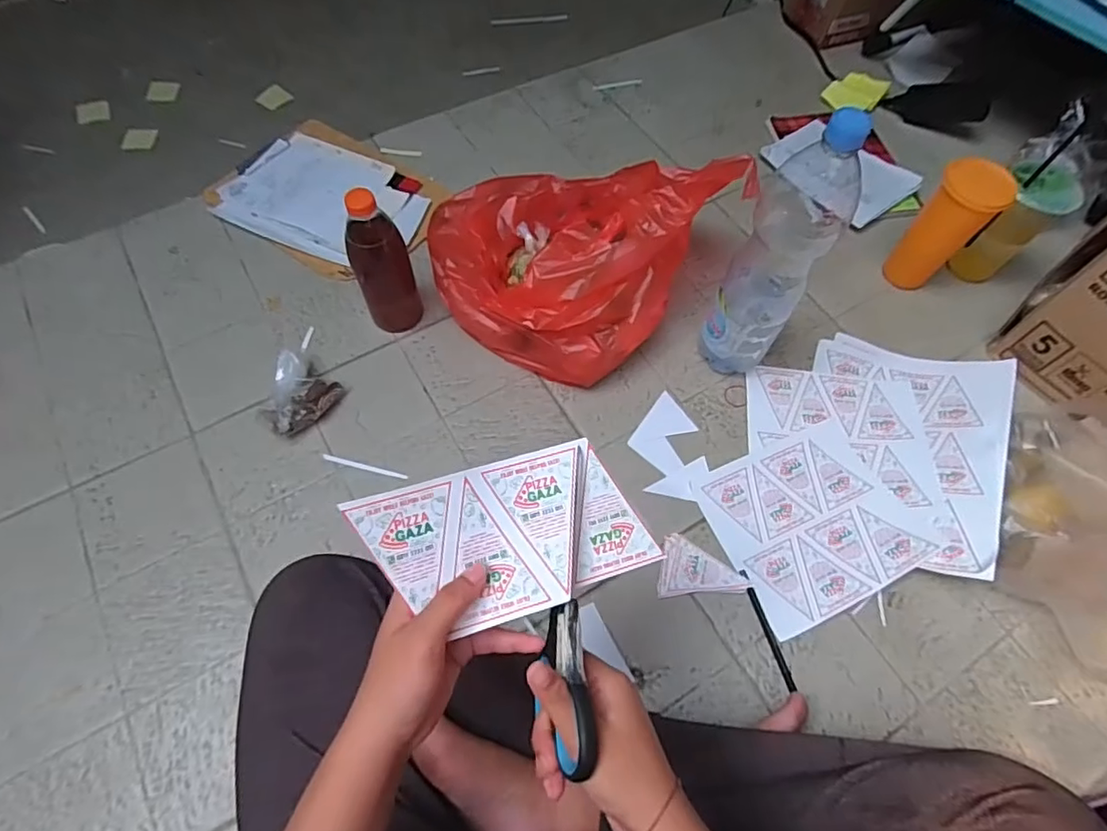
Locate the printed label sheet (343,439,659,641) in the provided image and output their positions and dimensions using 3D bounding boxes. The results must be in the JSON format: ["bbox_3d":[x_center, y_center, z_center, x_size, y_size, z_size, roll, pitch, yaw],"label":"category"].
[{"bbox_3d":[-0.022,0.071,0.345,0.169,0.016,0.091,-15,87,-23],"label":"printed label sheet"}]

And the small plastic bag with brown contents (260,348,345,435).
[{"bbox_3d":[-0.306,-0.023,0.680,0.069,0.053,0.084,31,66,14],"label":"small plastic bag with brown contents"}]

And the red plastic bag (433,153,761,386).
[{"bbox_3d":[0.017,-0.217,0.724,0.297,0.171,0.284,31,66,14],"label":"red plastic bag"}]

